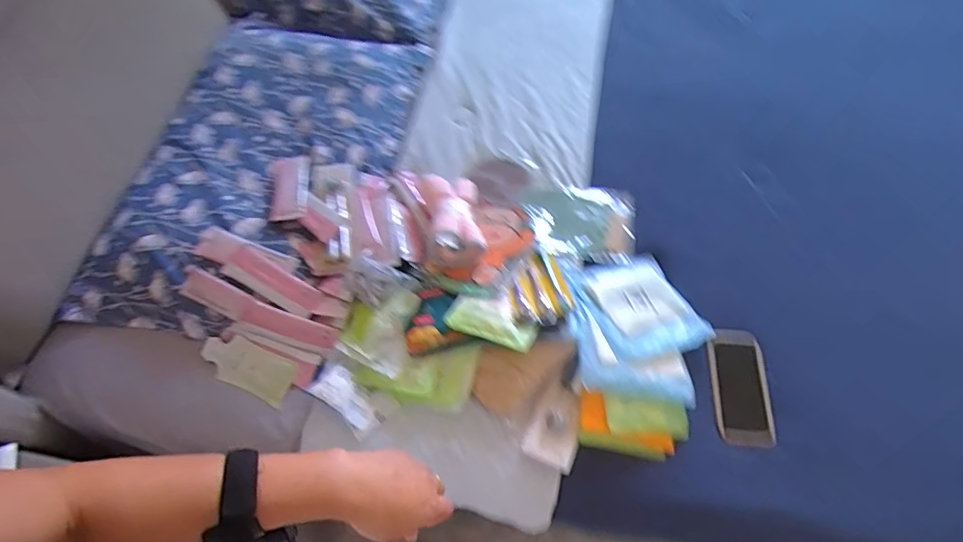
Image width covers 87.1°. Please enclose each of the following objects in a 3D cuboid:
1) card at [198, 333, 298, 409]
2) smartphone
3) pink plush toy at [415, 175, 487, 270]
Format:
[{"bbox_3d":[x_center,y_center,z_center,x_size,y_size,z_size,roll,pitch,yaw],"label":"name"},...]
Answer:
[{"bbox_3d":[-0.390,0.160,0.844,0.160,0.009,0.074,24,81,4],"label":"card"},{"bbox_3d":[0.417,0.185,0.813,0.097,0.015,0.179,4,70,-3],"label":"smartphone"},{"bbox_3d":[-0.052,-0.096,0.919,0.105,0.083,0.194,-10,49,-3],"label":"pink plush toy"}]

